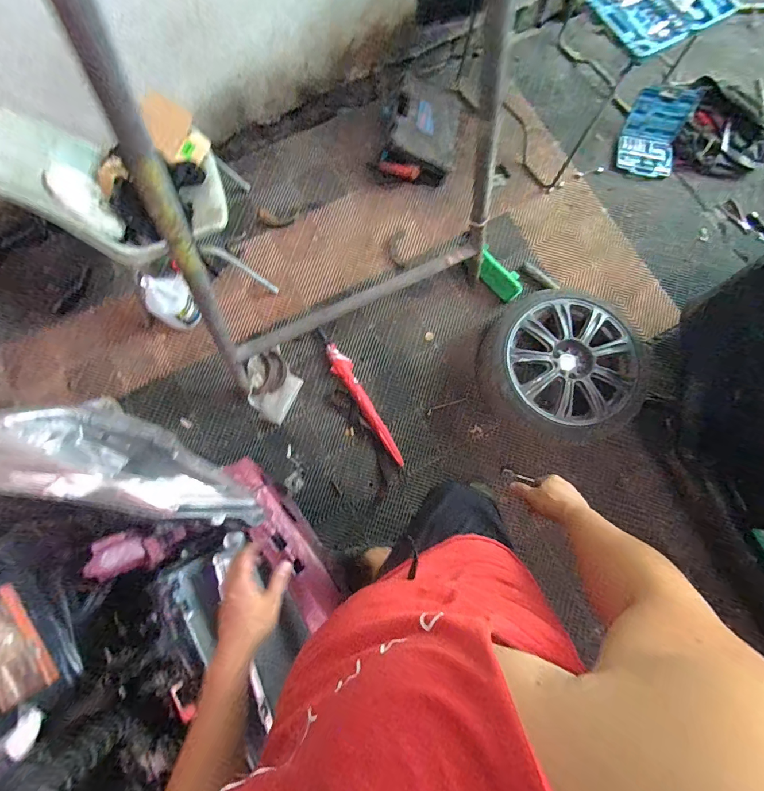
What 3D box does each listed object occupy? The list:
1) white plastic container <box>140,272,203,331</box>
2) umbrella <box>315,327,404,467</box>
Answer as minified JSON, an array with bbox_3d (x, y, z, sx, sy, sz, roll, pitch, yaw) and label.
[{"bbox_3d":[-0.807,-0.362,1.443,0.165,0.205,0.168,0,79,-1],"label":"white plastic container"},{"bbox_3d":[-0.091,-0.005,1.515,0.076,0.081,0.632,-31,80,-7],"label":"umbrella"}]

